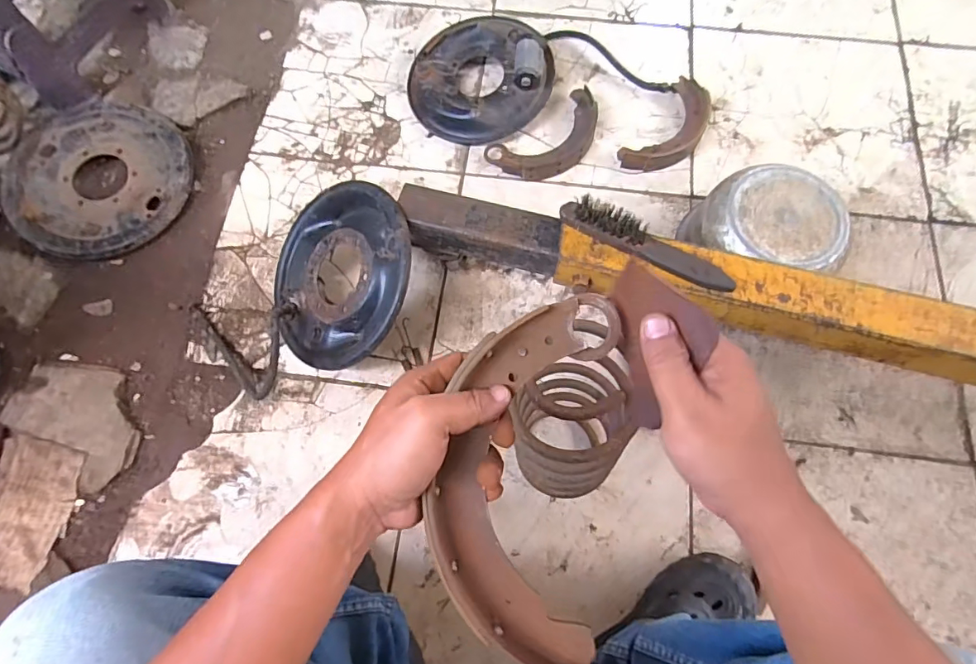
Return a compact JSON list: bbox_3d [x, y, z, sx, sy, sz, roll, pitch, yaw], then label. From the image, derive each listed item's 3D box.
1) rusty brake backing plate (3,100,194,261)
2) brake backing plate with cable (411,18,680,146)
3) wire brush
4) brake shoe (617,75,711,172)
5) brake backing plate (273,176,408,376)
[{"bbox_3d":[-0.682,-0.267,0.869,0.296,0.060,0.284,-1,72,2],"label":"rusty brake backing plate"},{"bbox_3d":[0.079,-0.502,0.907,0.448,0.090,0.248,-17,72,-4],"label":"brake backing plate with cable"},{"bbox_3d":[0.202,-0.111,0.633,0.230,0.048,0.032,28,74,10],"label":"wire brush"},{"bbox_3d":[0.331,-0.363,0.886,0.101,0.035,0.217,37,77,13],"label":"brake shoe"},{"bbox_3d":[-0.221,-0.086,0.727,0.275,0.039,0.269,-4,82,31],"label":"brake backing plate"}]

